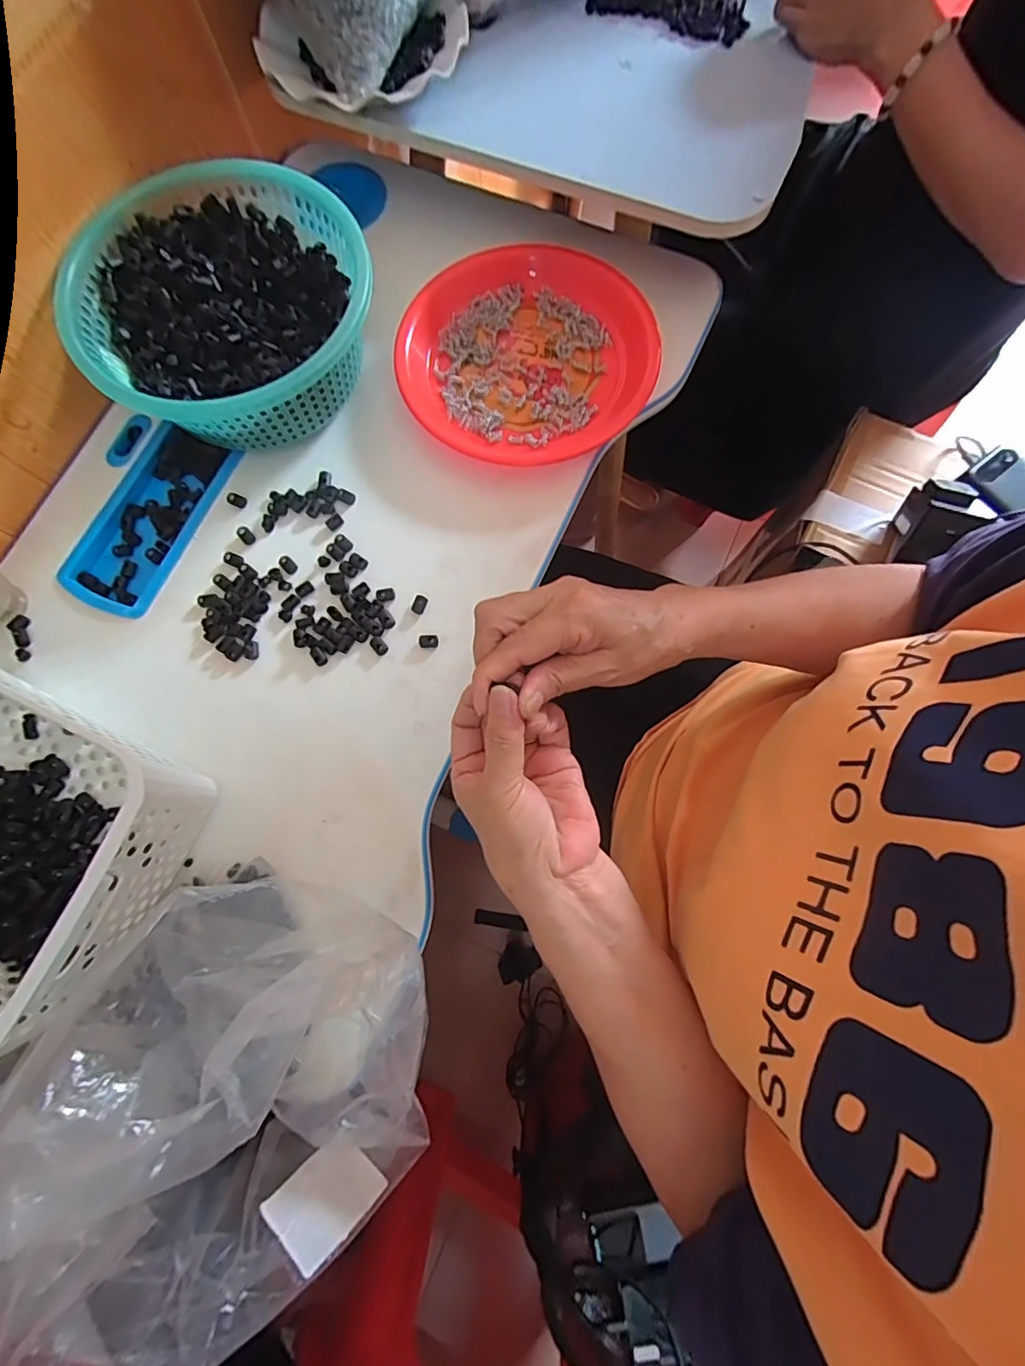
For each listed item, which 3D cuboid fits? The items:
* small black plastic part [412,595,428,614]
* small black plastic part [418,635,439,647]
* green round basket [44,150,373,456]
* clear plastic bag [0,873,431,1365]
[{"bbox_3d":[-0.077,-0.065,0.434,0.011,0.004,0.015,23,79,6],"label":"small black plastic part"},{"bbox_3d":[-0.068,-0.034,0.425,0.016,0.004,0.011,-3,78,1],"label":"small black plastic part"},{"bbox_3d":[-0.233,-0.308,0.444,0.221,0.079,0.220,0,78,1],"label":"green round basket"},{"bbox_3d":[-0.149,0.230,0.292,0.173,0.189,0.222,2,78,2],"label":"clear plastic bag"}]

